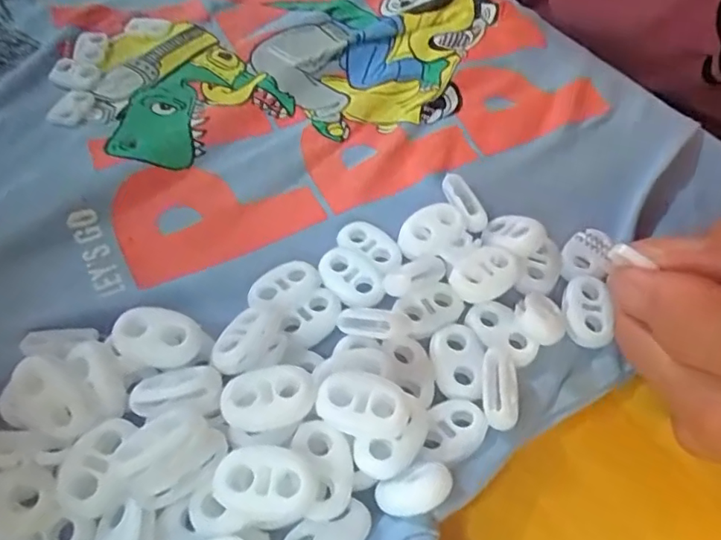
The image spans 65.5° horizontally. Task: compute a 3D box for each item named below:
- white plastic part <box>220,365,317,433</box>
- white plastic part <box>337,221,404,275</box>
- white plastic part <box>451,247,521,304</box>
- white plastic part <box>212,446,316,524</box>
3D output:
[{"bbox_3d":[-0.022,0.032,0.136,0.022,0.008,0.014,-11,58,-11],"label":"white plastic part"},{"bbox_3d":[0.003,-0.008,0.178,0.022,0.004,0.013,29,60,15],"label":"white plastic part"},{"bbox_3d":[0.037,0.002,0.168,0.021,0.006,0.016,-38,66,-25],"label":"white plastic part"},{"bbox_3d":[-0.021,0.049,0.126,0.021,0.009,0.015,6,56,0],"label":"white plastic part"}]

